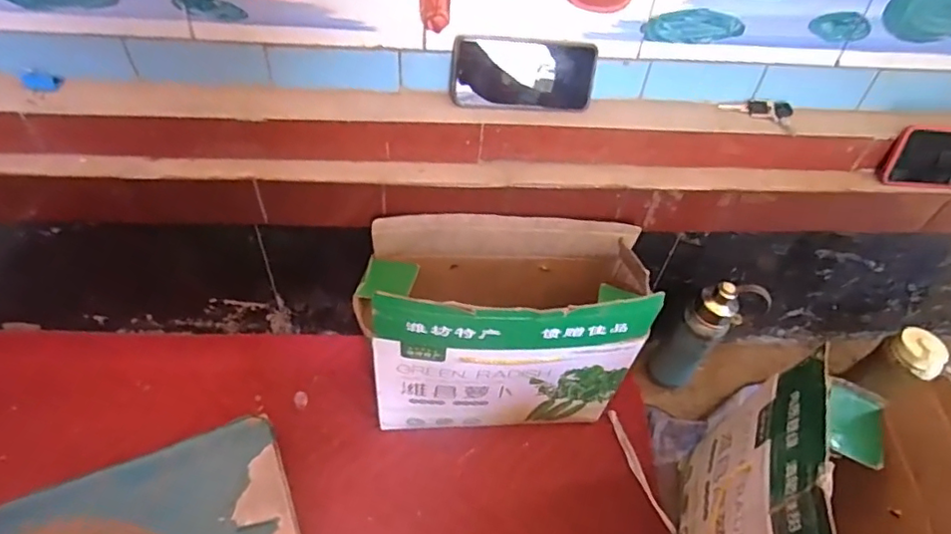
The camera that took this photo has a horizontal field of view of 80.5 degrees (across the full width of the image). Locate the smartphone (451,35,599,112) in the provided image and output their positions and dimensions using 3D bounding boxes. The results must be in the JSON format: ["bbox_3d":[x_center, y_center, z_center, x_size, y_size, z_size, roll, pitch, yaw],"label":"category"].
[{"bbox_3d":[0.057,-0.223,0.651,0.163,0.076,0.009,1,30,-5],"label":"smartphone"}]

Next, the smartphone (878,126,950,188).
[{"bbox_3d":[0.604,-0.137,0.717,0.153,0.077,0.015,6,48,0],"label":"smartphone"}]

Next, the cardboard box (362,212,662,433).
[{"bbox_3d":[0.033,0.089,0.783,0.355,0.307,0.157,2,48,-4],"label":"cardboard box"}]

